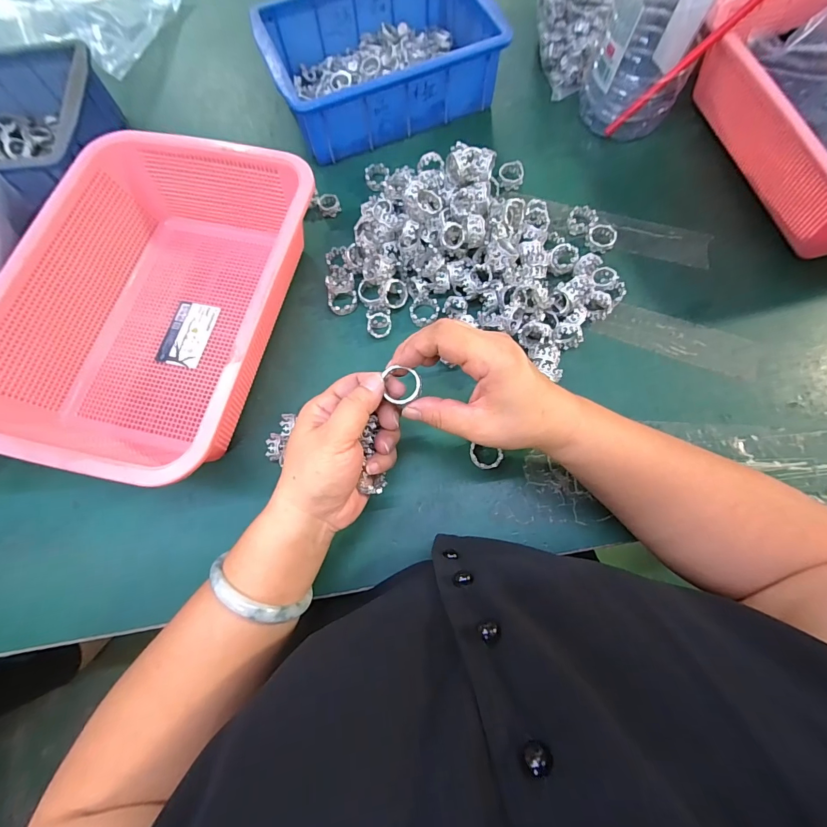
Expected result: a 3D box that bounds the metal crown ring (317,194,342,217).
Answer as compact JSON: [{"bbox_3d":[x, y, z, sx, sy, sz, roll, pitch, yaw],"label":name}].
[{"bbox_3d":[-0.091,-0.226,0.418,0.022,0.012,0.021,0,74,1],"label":"metal crown ring"}]

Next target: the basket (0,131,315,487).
[{"bbox_3d":[-0.222,-0.098,0.342,0.220,0.079,0.295,12,74,5],"label":"basket"}]

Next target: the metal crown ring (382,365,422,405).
[{"bbox_3d":[-0.006,-0.019,0.264,0.025,0.014,0.025,0,90,7],"label":"metal crown ring"}]

